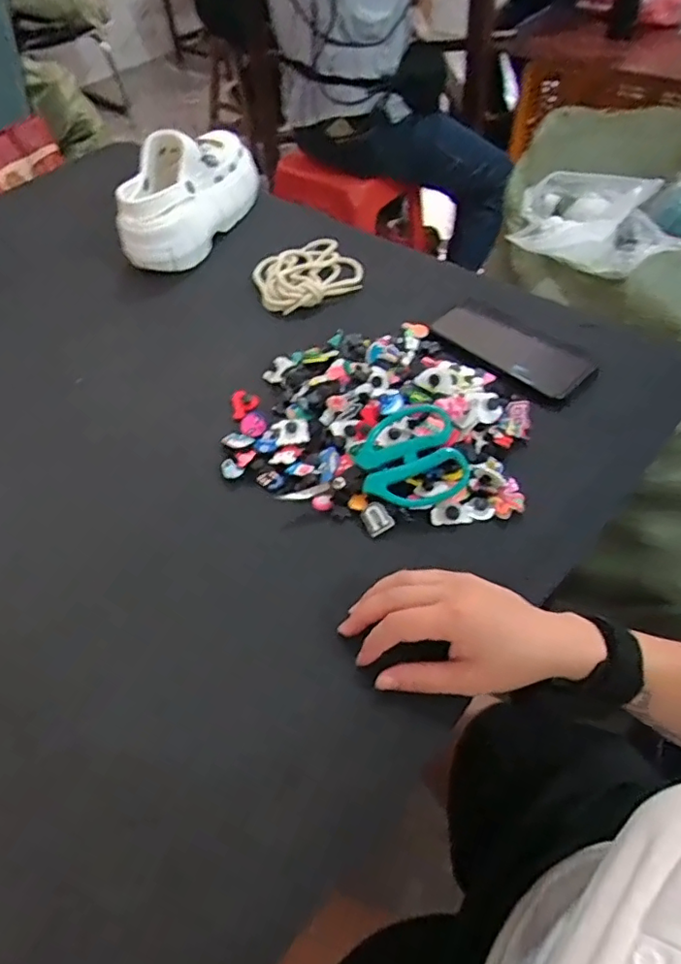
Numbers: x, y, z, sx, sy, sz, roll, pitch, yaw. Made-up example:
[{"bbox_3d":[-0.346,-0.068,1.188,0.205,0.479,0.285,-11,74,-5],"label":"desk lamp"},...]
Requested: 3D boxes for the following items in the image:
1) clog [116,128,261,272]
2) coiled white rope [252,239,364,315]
[{"bbox_3d":[-0.200,-0.377,0.751,0.099,0.101,0.226,16,54,17],"label":"clog"},{"bbox_3d":[-0.039,-0.248,0.695,0.121,0.023,0.106,-20,53,-11],"label":"coiled white rope"}]

